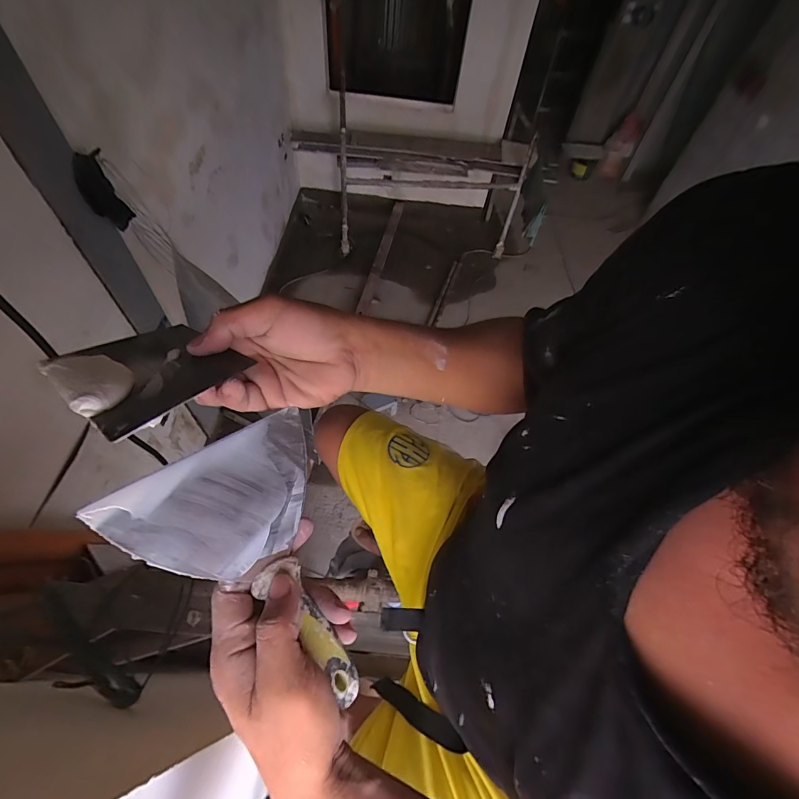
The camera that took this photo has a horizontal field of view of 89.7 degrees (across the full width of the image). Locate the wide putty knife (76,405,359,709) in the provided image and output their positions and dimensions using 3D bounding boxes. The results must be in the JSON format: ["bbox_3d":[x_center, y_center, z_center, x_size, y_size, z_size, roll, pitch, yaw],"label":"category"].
[{"bbox_3d":[-0.110,0.115,0.264,0.128,0.025,0.194,-10,79,-35],"label":"wide putty knife"}]

